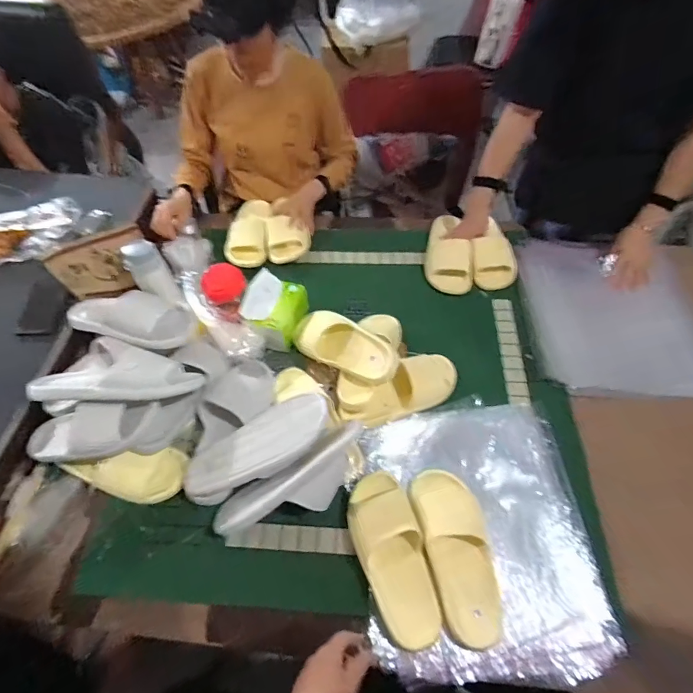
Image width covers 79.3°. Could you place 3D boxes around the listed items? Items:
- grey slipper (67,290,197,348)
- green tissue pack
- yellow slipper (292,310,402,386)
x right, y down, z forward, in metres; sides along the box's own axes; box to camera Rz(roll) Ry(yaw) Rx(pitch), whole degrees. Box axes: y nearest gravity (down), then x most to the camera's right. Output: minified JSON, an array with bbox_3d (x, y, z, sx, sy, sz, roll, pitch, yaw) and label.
[{"bbox_3d":[-0.415,-0.056,0.813,0.257,0.083,0.102,13,58,10],"label":"grey slipper"},{"bbox_3d":[-0.158,-0.077,0.904,0.117,0.085,0.141,13,58,10],"label":"green tissue pack"},{"bbox_3d":[0.001,0.000,0.862,0.242,0.068,0.106,30,103,27],"label":"yellow slipper"}]

